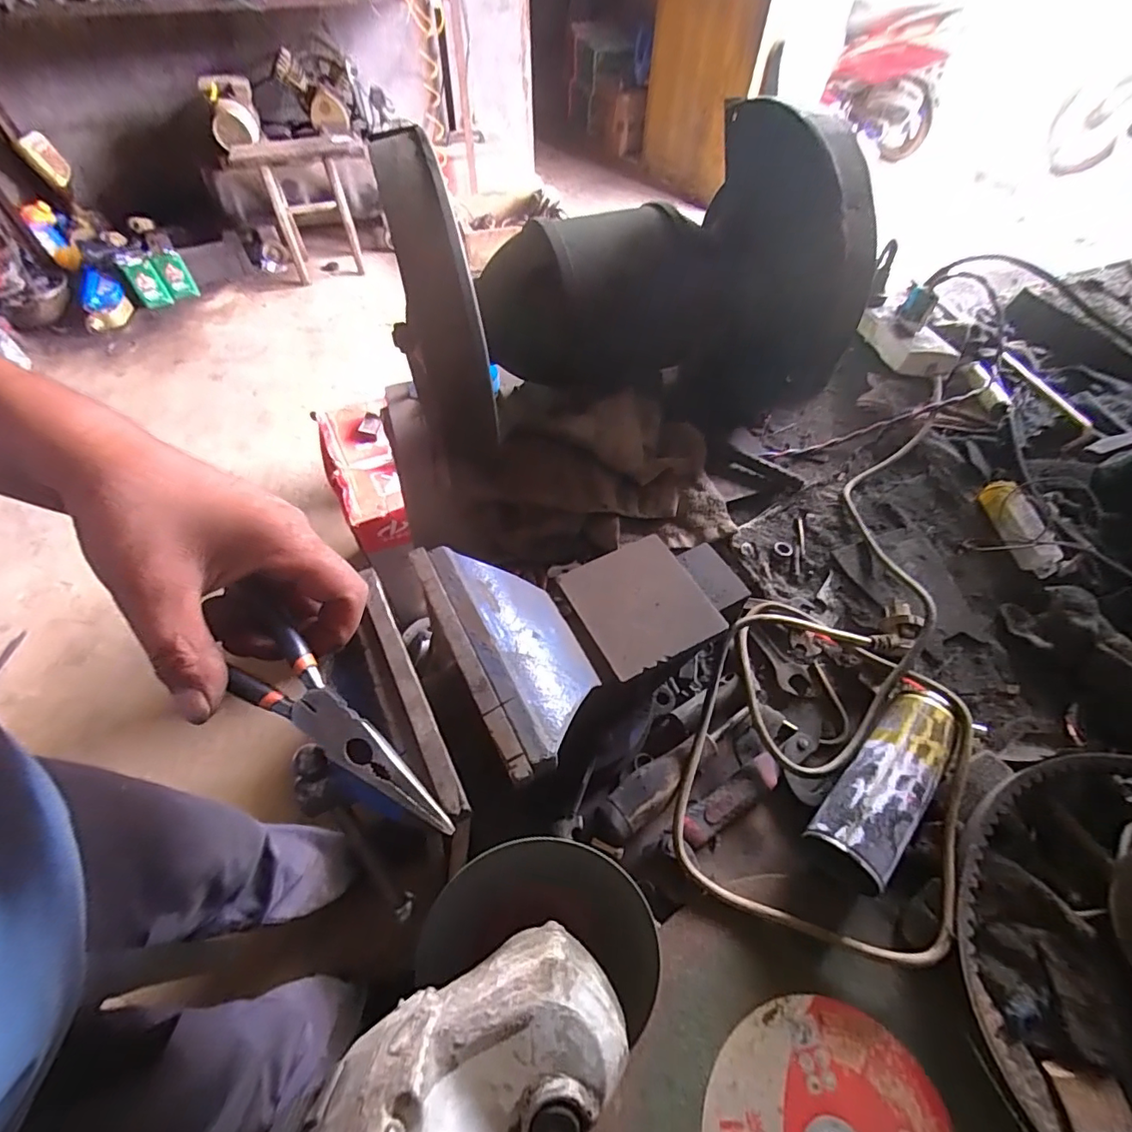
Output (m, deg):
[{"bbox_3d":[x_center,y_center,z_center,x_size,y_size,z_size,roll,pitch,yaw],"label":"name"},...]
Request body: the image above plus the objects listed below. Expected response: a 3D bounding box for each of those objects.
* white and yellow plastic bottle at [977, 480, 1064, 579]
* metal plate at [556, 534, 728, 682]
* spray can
[{"bbox_3d":[0.455,-0.043,0.516,0.036,0.024,0.099,-1,55,0],"label":"white and yellow plastic bottle"},{"bbox_3d":[0.050,0.024,0.353,0.082,0.005,0.088,-24,58,-15],"label":"metal plate"},{"bbox_3d":[0.235,0.154,0.378,0.051,0.046,0.160,40,64,23],"label":"spray can"}]

